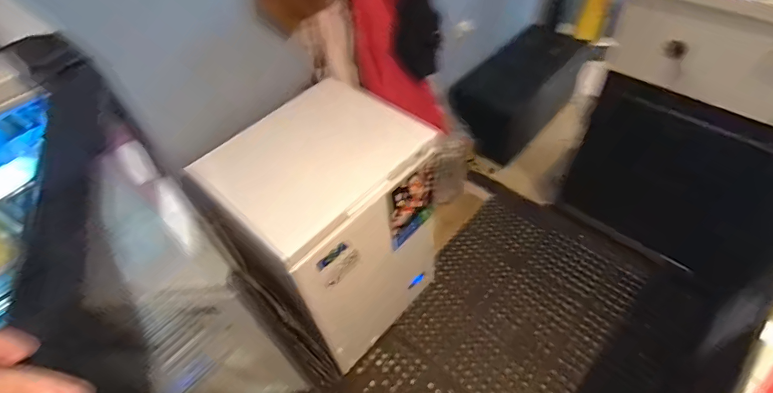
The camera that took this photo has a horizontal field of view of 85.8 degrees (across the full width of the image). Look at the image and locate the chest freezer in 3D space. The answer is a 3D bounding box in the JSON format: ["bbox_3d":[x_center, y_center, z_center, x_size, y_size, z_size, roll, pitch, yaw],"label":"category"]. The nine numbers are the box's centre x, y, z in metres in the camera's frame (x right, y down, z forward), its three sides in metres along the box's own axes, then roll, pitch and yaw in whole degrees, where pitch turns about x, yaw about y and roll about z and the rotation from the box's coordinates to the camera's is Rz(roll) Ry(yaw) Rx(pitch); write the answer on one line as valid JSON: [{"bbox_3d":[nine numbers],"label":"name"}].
[{"bbox_3d":[-0.132,0.092,1.483,0.488,0.783,0.631,36,60,28],"label":"chest freezer"}]

